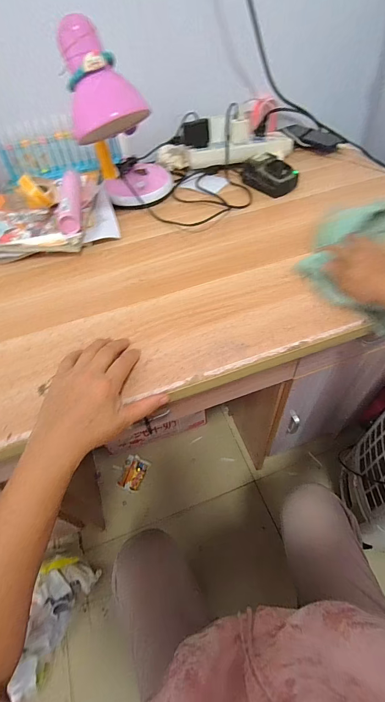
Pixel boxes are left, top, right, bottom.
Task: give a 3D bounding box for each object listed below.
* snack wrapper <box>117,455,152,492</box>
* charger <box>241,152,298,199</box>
[{"bbox_3d":[-0.186,0.382,1.001,0.073,0.013,0.100,18,56,17],"label":"snack wrapper"},{"bbox_3d":[0.150,-0.347,0.628,0.074,0.040,0.104,-40,60,-22],"label":"charger"}]

